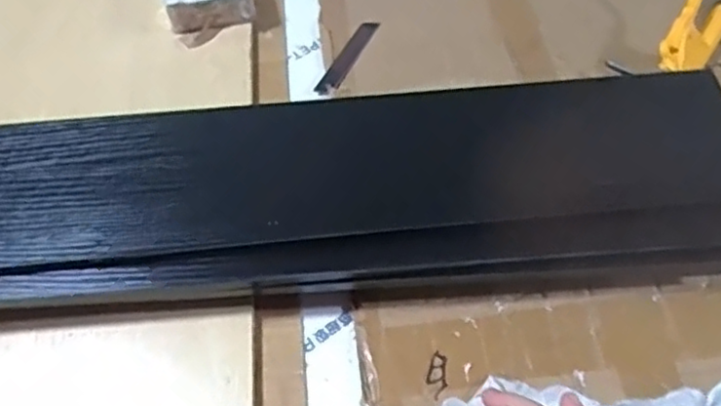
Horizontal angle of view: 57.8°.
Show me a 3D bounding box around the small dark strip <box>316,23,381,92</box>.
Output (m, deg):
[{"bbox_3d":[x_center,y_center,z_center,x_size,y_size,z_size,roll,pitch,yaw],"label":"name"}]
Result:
[{"bbox_3d":[-0.012,-0.141,0.633,0.019,0.004,0.097,26,65,13],"label":"small dark strip"}]

